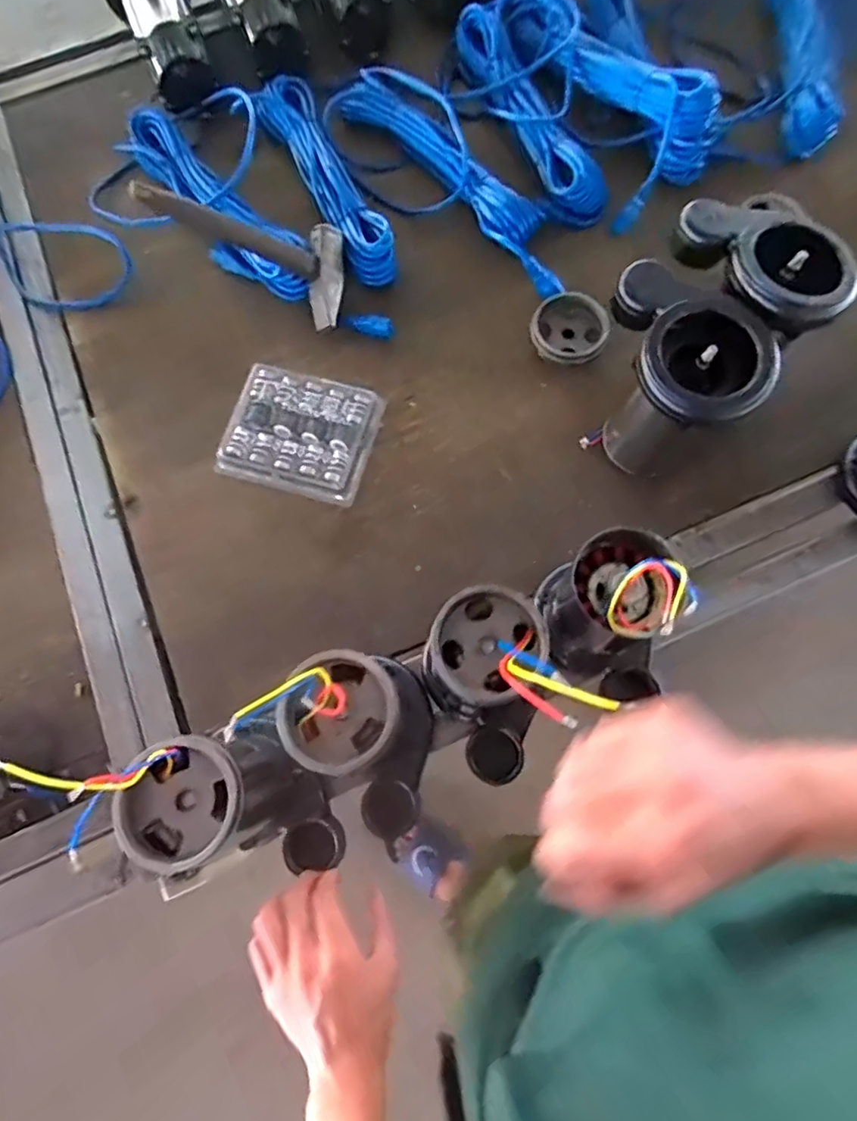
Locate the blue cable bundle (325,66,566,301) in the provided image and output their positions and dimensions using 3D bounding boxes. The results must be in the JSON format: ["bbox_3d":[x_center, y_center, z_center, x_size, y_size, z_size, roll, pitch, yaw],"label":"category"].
[{"bbox_3d":[0.028,-0.493,0.773,0.140,0.052,0.433,-42,78,-9],"label":"blue cable bundle"}]

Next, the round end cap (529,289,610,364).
[{"bbox_3d":[0.172,-0.279,0.718,0.091,0.035,0.090,0,75,2],"label":"round end cap"}]

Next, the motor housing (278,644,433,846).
[{"bbox_3d":[-0.043,0.157,0.512,0.102,0.216,0.152,-29,76,-6],"label":"motor housing"}]

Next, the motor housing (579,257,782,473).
[{"bbox_3d":[0.241,-0.176,0.604,0.130,0.178,0.149,2,75,2],"label":"motor housing"}]

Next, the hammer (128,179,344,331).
[{"bbox_3d":[-0.209,-0.363,0.677,0.240,0.043,0.119,9,72,-34],"label":"hammer"}]

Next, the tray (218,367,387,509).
[{"bbox_3d":[-0.151,-0.150,0.695,0.165,0.021,0.143,15,76,5],"label":"tray"}]

